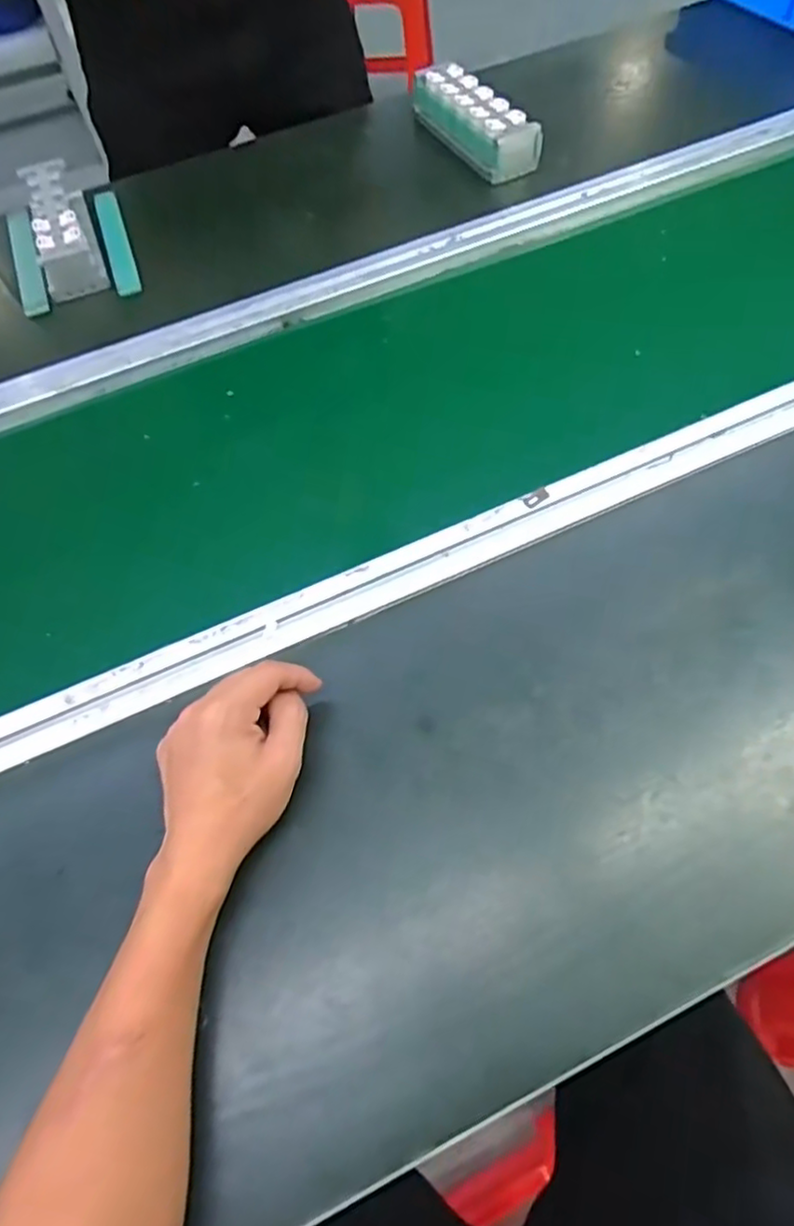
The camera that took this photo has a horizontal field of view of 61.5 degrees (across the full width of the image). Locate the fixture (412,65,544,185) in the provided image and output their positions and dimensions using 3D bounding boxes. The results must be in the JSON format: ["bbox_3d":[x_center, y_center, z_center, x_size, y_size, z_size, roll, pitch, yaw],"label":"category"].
[{"bbox_3d":[0.089,-0.568,0.774,0.069,0.055,0.195,-25,62,-10],"label":"fixture"}]

